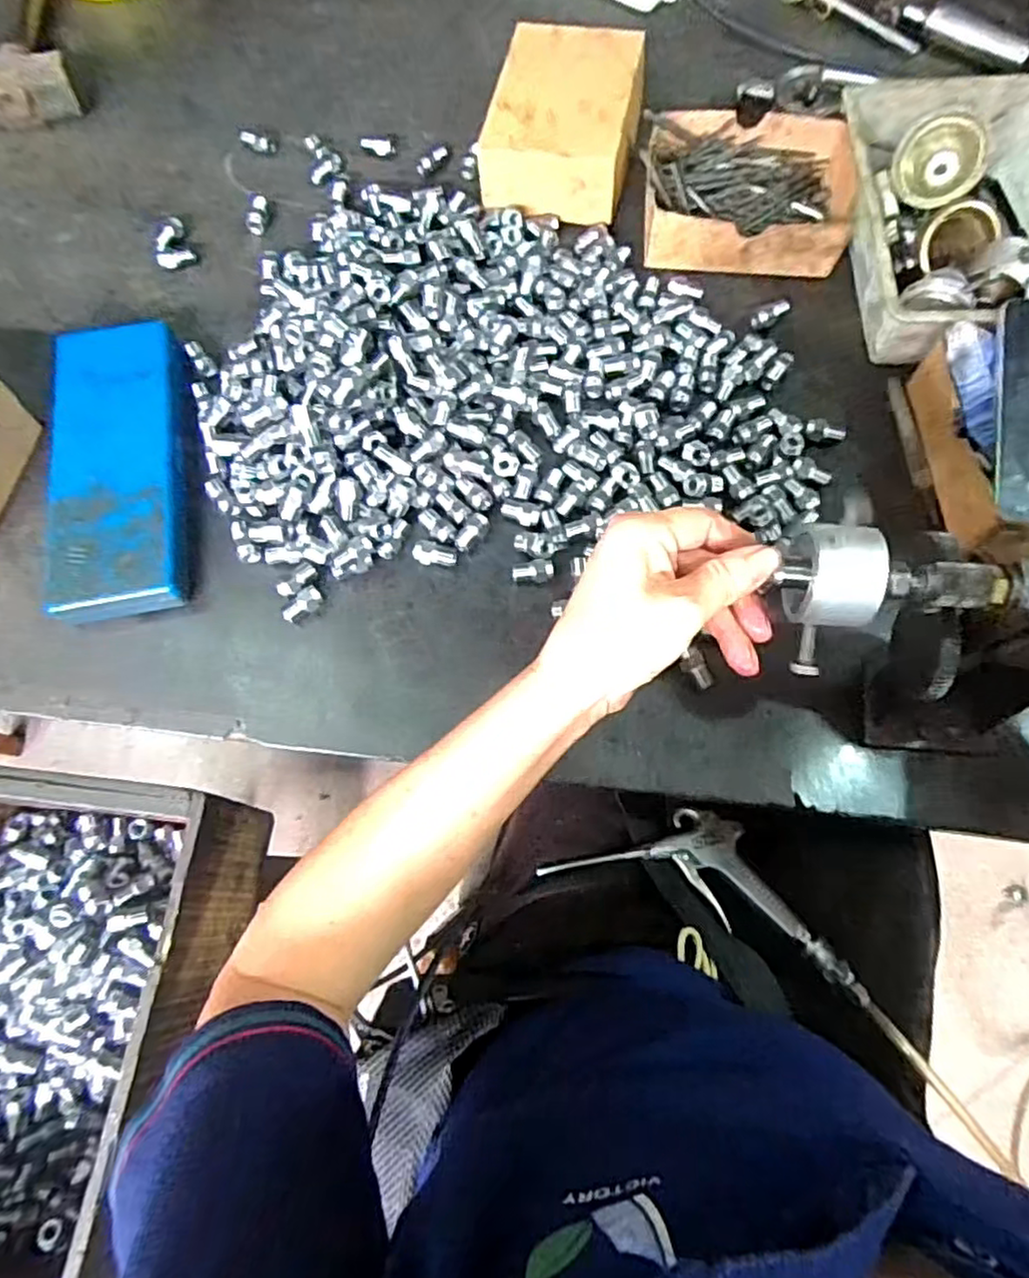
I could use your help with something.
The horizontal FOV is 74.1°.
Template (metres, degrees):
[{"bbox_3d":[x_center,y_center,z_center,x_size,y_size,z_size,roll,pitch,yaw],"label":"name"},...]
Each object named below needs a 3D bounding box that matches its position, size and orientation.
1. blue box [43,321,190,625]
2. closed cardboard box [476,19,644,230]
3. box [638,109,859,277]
[{"bbox_3d":[-0.299,-0.131,0.518,0.101,0.038,0.249,-11,70,-2],"label":"blue box"},{"bbox_3d":[0.044,-0.454,0.602,0.123,0.064,0.157,12,71,6],"label":"closed cardboard box"},{"bbox_3d":[0.199,-0.385,0.583,0.171,0.046,0.143,4,70,3],"label":"box"}]

